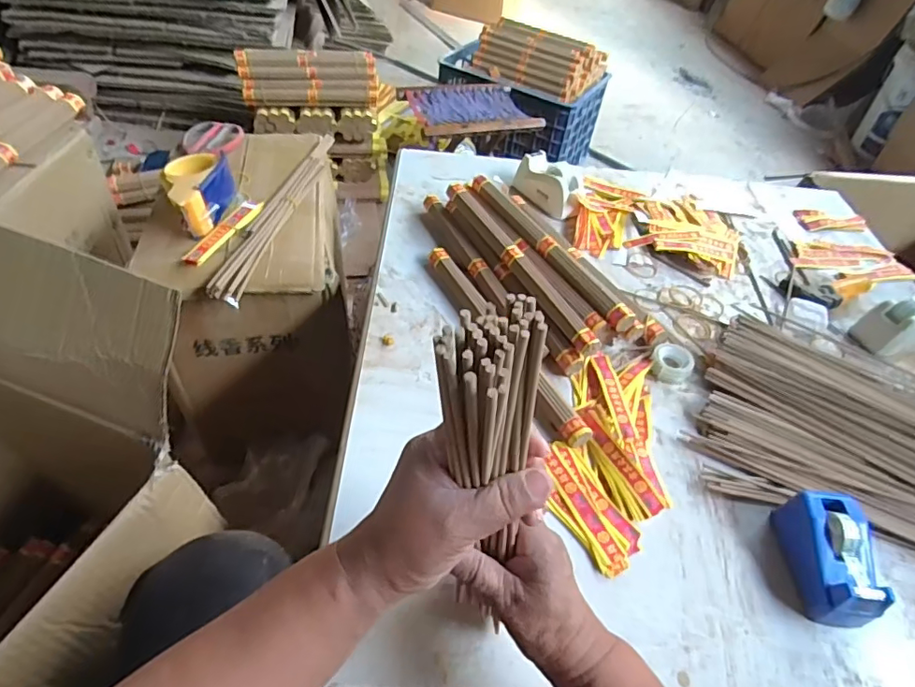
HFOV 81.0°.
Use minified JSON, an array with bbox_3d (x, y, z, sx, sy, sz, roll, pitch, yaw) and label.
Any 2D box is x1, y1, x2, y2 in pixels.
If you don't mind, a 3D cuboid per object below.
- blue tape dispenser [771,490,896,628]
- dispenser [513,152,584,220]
[{"bbox_3d":[0.325,0.185,0.463,0.054,0.056,0.102,6,47,-1],"label":"blue tape dispenser"},{"bbox_3d":[0.141,-0.249,0.831,0.064,0.053,0.119,-30,58,-30],"label":"dispenser"}]

